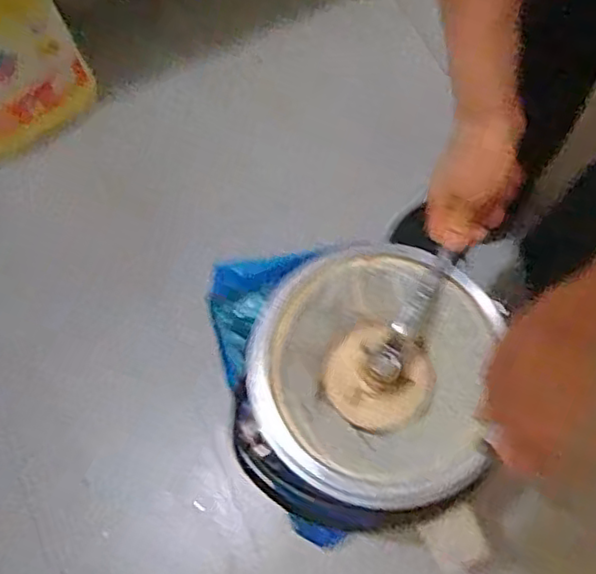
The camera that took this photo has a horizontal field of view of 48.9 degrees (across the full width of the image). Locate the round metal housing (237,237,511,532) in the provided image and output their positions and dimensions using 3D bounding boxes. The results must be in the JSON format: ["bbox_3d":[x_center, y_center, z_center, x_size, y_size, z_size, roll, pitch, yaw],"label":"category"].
[{"bbox_3d":[0.063,0.078,0.551,0.207,0.069,0.211,7,70,4],"label":"round metal housing"}]

